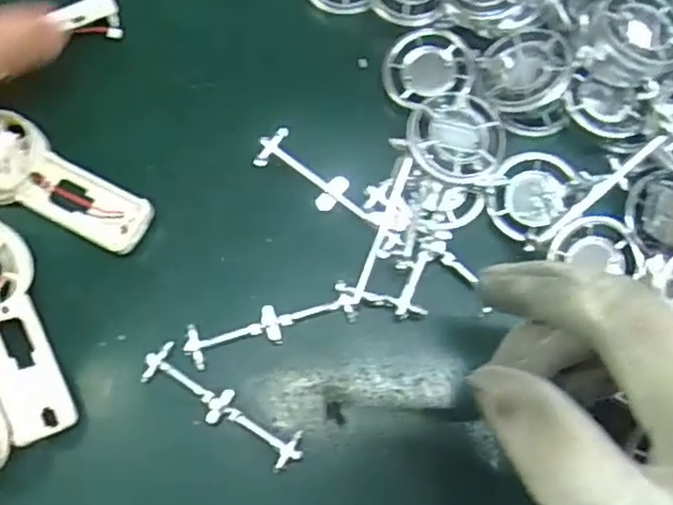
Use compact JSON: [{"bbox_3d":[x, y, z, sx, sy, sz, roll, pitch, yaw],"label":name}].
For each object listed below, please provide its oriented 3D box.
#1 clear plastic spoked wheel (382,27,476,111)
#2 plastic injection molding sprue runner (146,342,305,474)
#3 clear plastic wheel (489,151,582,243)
[{"bbox_3d":[0.041,-0.082,0.309,0.040,0.012,0.034,-15,74,-2],"label":"clear plastic spoked wheel"},{"bbox_3d":[-0.045,0.060,0.279,0.071,0.004,0.017,31,77,10],"label":"plastic injection molding sprue runner"},{"bbox_3d":[0.080,-0.025,0.290,0.038,0.011,0.032,-41,77,-9],"label":"clear plastic wheel"}]

